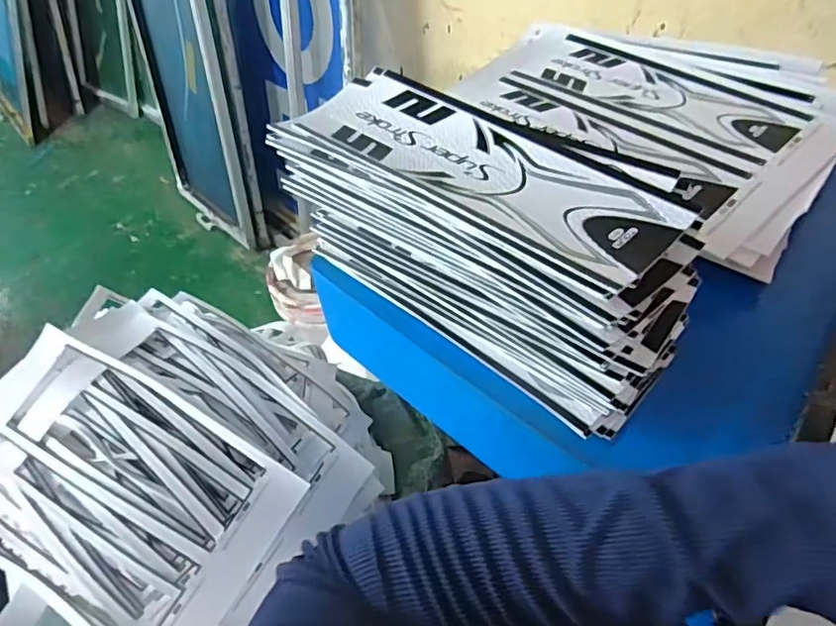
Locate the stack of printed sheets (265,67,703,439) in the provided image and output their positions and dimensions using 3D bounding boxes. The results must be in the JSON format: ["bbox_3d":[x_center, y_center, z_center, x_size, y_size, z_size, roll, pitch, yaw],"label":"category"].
[{"bbox_3d":[0.046,-0.060,0.421,0.291,0.116,0.118,31,58,30],"label":"stack of printed sheets"}]

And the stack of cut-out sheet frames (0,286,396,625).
[{"bbox_3d":[-0.276,0.187,0.703,0.435,0.160,0.430,33,53,4],"label":"stack of cut-out sheet frames"}]

